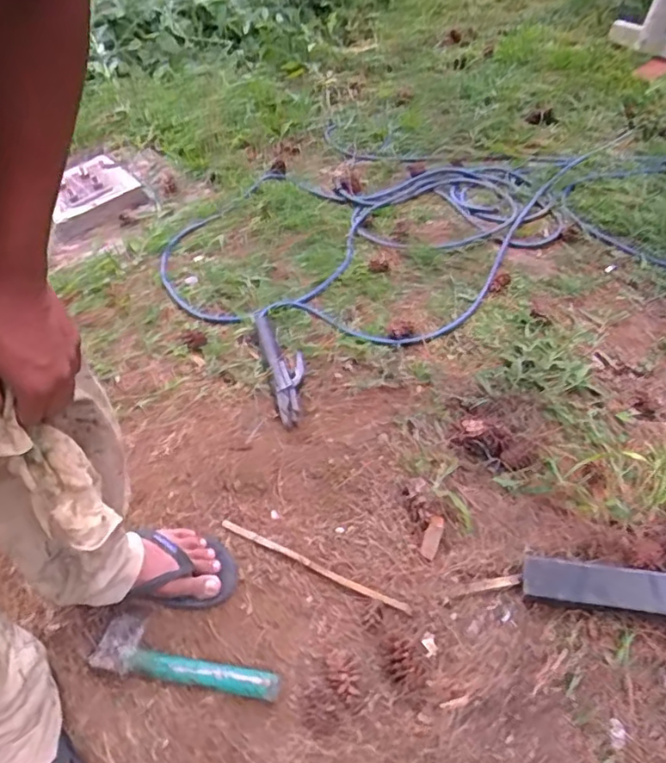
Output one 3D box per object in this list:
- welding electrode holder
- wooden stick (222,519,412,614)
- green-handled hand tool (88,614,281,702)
[{"bbox_3d":[-0.094,-0.039,1.148,0.066,0.028,0.291,-14,51,-6],"label":"welding electrode holder"},{"bbox_3d":[-0.031,0.273,0.891,0.312,0.015,0.014,18,53,20],"label":"wooden stick"},{"bbox_3d":[-0.196,0.380,0.805,0.258,0.032,0.068,6,50,12],"label":"green-handled hand tool"}]

